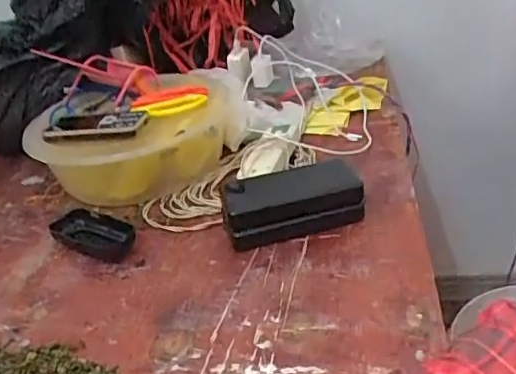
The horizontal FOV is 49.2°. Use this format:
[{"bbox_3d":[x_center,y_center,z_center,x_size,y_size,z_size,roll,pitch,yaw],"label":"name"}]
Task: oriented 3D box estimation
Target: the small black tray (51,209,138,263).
[{"bbox_3d":[-0.199,0.056,0.683,0.106,0.029,0.051,12,35,30],"label":"small black tray"}]

